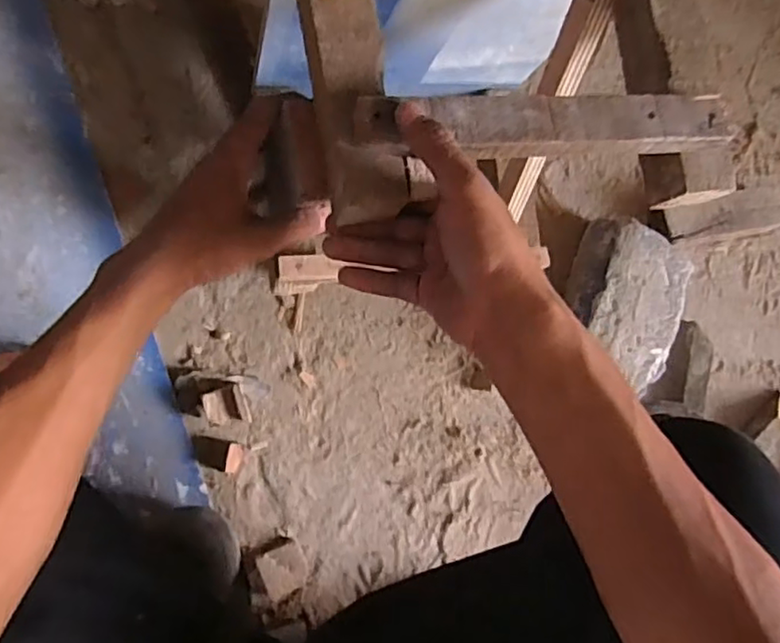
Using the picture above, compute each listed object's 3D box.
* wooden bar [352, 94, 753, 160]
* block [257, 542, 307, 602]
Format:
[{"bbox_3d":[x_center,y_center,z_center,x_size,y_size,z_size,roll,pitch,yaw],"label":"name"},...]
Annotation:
[{"bbox_3d":[0.100,-0.117,0.383,0.240,0.018,0.037,-4,85,-14],"label":"wooden bar"},{"bbox_3d":[-0.108,0.254,0.653,0.044,0.018,0.046,-22,89,-15],"label":"block"}]

